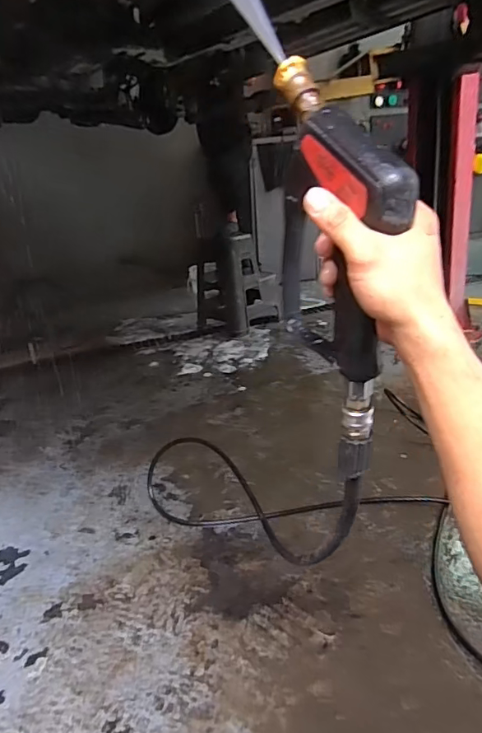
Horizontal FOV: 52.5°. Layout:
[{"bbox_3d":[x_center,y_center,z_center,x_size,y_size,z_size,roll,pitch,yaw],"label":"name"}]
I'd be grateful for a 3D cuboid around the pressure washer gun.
[{"bbox_3d":[0.079,-0.060,0.404,0.032,0.341,0.141,-18,24,-23],"label":"pressure washer gun"}]

